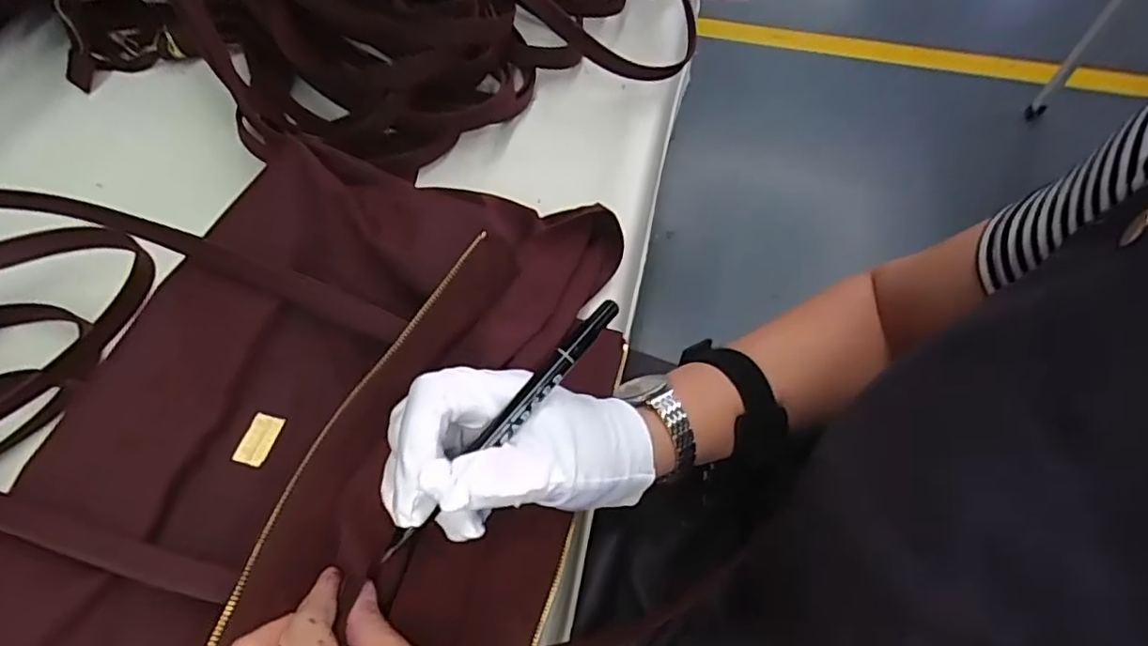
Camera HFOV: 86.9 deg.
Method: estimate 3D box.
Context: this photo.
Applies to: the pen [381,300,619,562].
[{"bbox_3d":[-0.028,0.042,0.249,0.010,0.006,0.135,39,81,21],"label":"pen"}]

